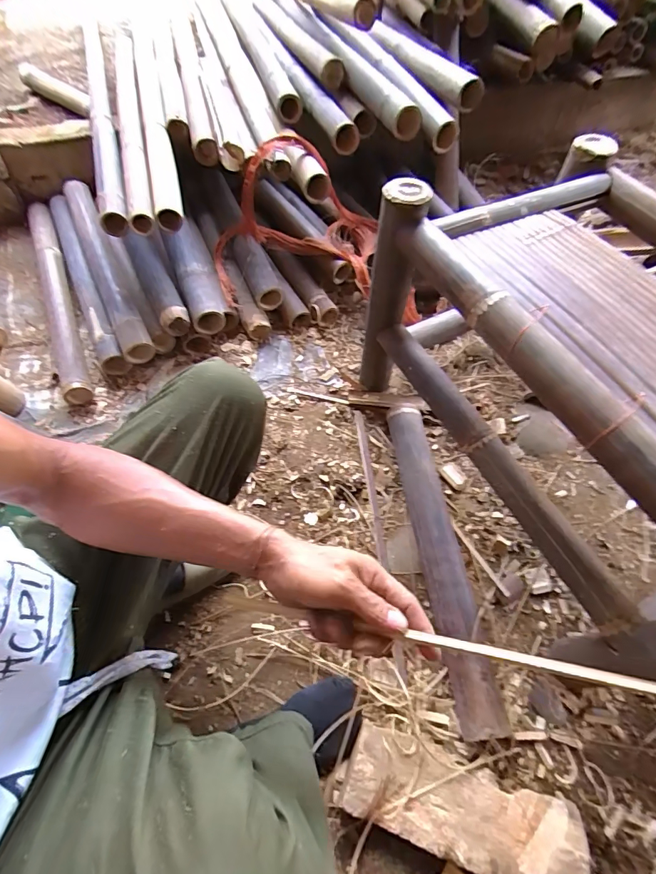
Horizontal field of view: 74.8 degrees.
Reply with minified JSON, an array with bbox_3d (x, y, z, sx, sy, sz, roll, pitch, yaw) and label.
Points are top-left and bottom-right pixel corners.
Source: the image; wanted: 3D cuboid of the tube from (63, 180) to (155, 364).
[{"bbox_3d":[-0.510,-0.393,0.973,0.064,0.063,0.552,-23,67,-15],"label":"tube"}]

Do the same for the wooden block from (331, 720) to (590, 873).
[{"bbox_3d":[0.165,0.473,0.546,0.294,0.057,0.101,18,60,9],"label":"wooden block"}]

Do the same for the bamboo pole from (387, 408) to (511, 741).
[{"bbox_3d":[0.181,0.179,0.734,0.067,0.051,0.548,-4,59,-5],"label":"bamboo pole"}]

